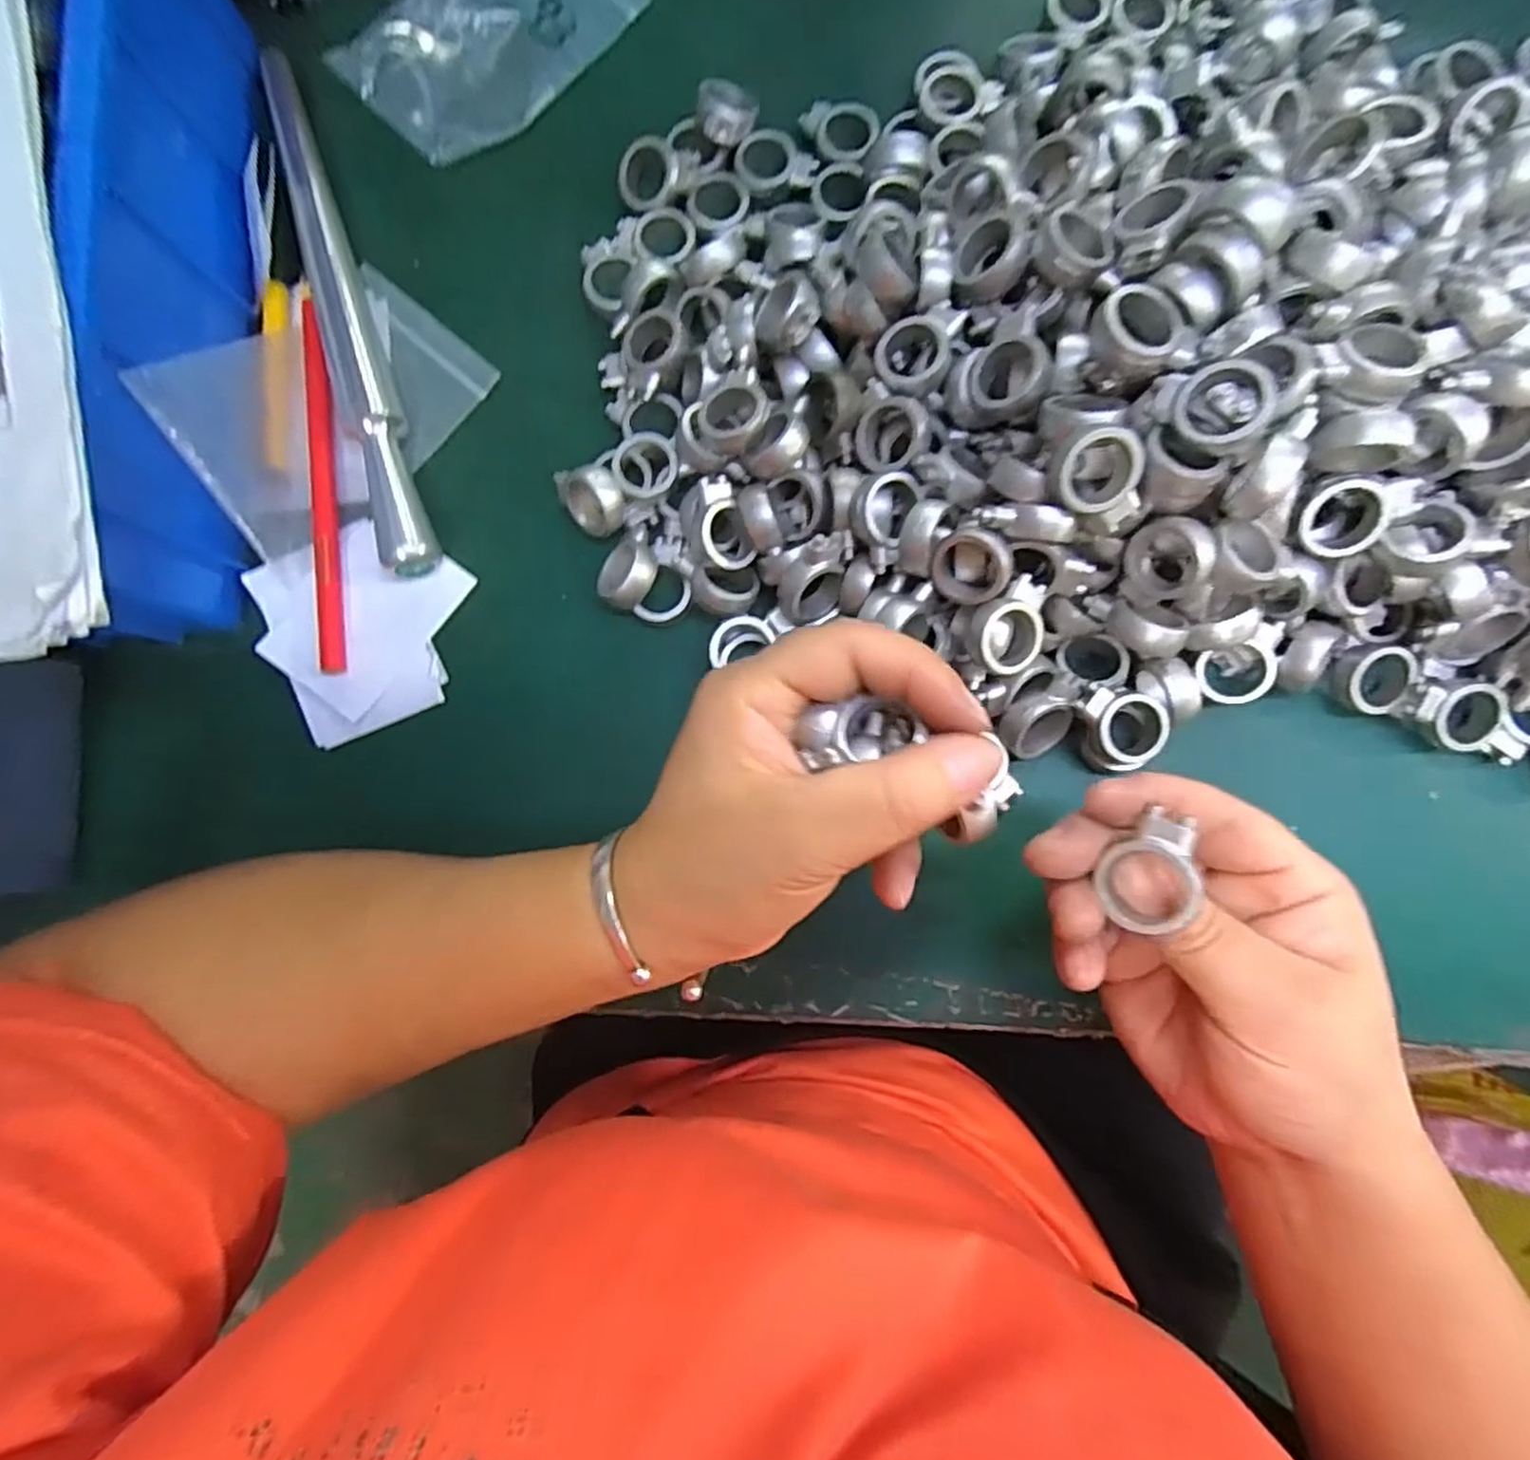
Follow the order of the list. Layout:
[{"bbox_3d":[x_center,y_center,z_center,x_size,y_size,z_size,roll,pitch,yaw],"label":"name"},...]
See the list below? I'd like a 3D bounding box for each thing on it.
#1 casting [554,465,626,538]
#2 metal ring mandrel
[{"bbox_3d":[-0.067,-0.092,0.280,0.023,0.020,0.029,-32,84,-1],"label":"casting"},{"bbox_3d":[-0.171,-0.172,0.291,0.018,0.018,0.230,-17,84,1],"label":"metal ring mandrel"}]

